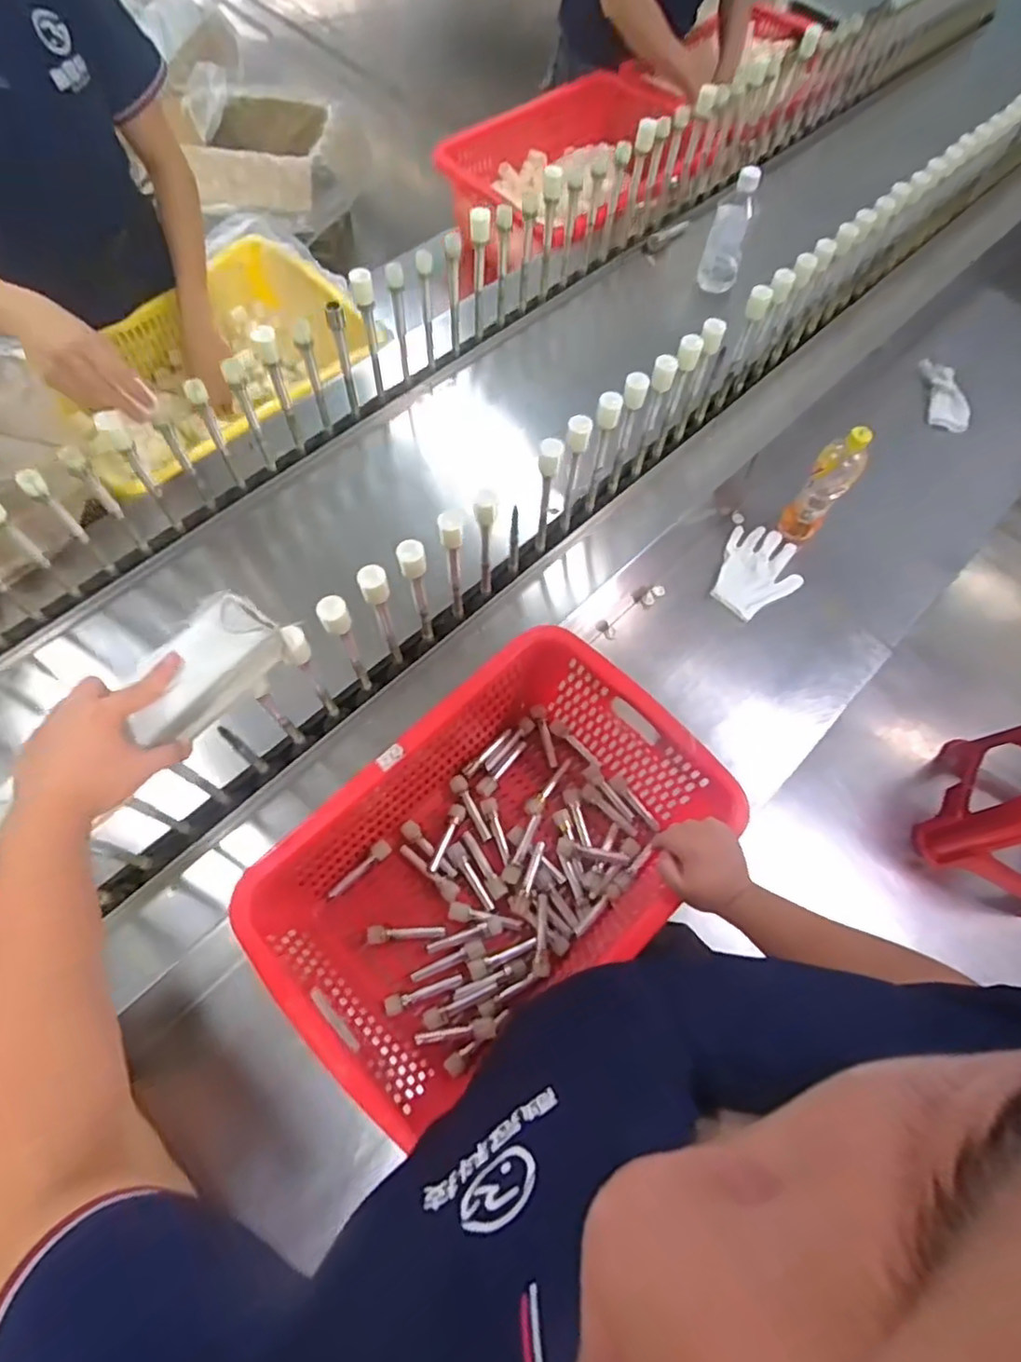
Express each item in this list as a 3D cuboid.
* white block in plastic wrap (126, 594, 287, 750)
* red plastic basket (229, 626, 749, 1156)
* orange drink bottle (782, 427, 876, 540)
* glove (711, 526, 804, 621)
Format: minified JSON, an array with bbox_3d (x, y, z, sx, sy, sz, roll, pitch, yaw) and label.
[{"bbox_3d":[-0.265,-0.011,0.559,0.075,0.028,0.134,41,71,13],"label":"white block in plastic wrap"},{"bbox_3d":[-0.021,0.209,0.778,0.501,0.180,0.322,-39,74,-17],"label":"red plastic basket"},{"bbox_3d":[0.502,-0.312,1.031,0.066,0.207,0.068,28,69,8],"label":"orange drink bottle"},{"bbox_3d":[0.417,-0.180,1.083,0.128,0.021,0.175,20,65,10],"label":"glove"}]

